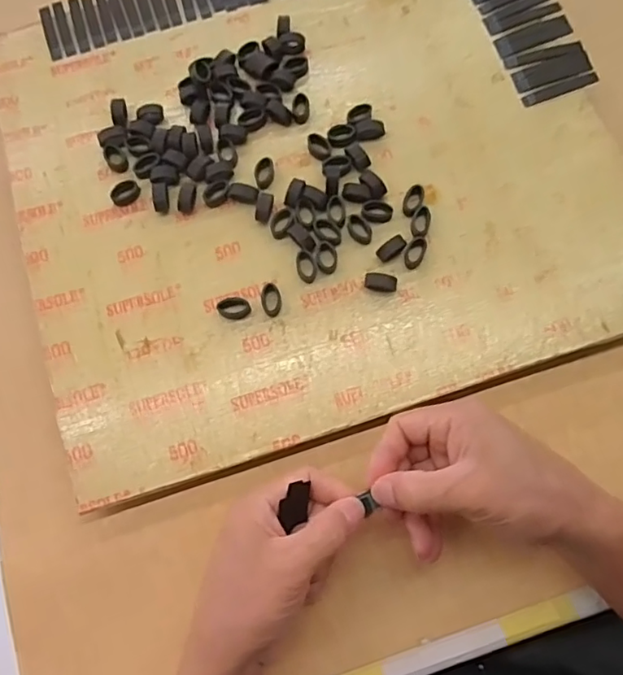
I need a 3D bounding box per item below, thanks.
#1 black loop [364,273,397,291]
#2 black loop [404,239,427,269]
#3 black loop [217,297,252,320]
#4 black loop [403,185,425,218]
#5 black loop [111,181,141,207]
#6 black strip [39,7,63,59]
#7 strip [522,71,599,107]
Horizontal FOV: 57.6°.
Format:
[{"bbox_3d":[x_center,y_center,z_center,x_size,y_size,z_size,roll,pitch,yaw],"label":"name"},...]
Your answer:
[{"bbox_3d":[0.048,-0.038,0.393,0.023,0.013,0.012,7,73,4],"label":"black loop"},{"bbox_3d":[0.074,-0.060,0.403,0.014,0.007,0.022,20,75,8],"label":"black loop"},{"bbox_3d":[-0.054,-0.021,0.394,0.022,0.008,0.016,-3,73,1],"label":"black loop"},{"bbox_3d":[0.075,-0.100,0.413,0.014,0.007,0.026,15,74,6],"label":"black loop"},{"bbox_3d":[-0.139,-0.108,0.423,0.021,0.010,0.013,-38,76,-9],"label":"black loop"},{"bbox_3d":[-0.220,-0.258,0.477,0.010,0.004,0.060,-20,73,-4],"label":"black strip"},{"bbox_3d":[0.193,-0.191,0.436,0.061,0.006,0.010,-18,73,-4],"label":"strip"}]

